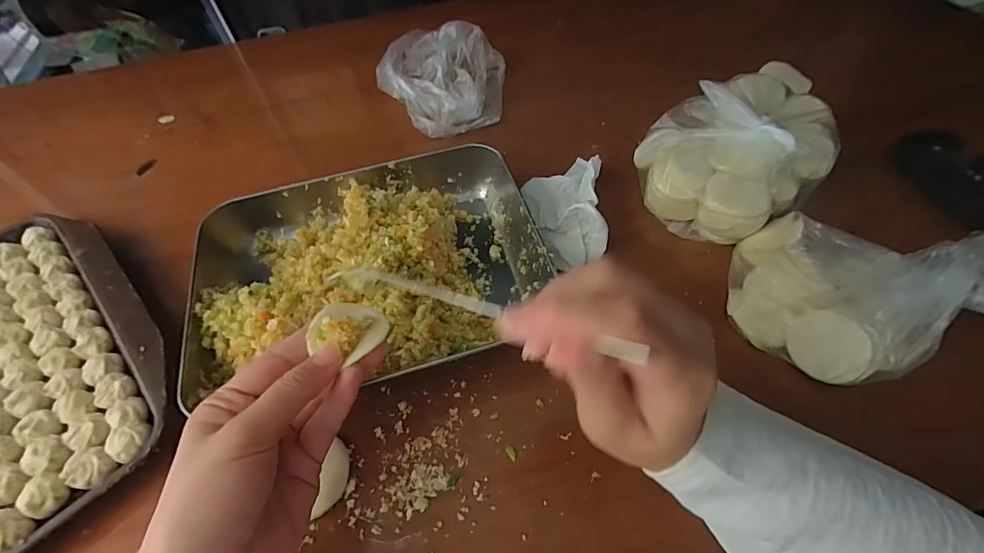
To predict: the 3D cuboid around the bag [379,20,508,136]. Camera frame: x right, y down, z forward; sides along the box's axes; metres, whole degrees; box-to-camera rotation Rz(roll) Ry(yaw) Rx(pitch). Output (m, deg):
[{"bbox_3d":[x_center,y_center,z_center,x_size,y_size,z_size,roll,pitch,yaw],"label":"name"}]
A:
[{"bbox_3d":[-0.058,-0.216,0.492,0.138,0.052,0.158,3,54,4],"label":"bag"}]

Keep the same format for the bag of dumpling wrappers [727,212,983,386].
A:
[{"bbox_3d":[0.252,0.004,0.322,0.147,0.067,0.127,-22,57,-14],"label":"bag of dumpling wrappers"}]

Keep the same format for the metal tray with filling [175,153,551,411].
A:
[{"bbox_3d":[-0.093,-0.016,0.360,0.262,0.052,0.211,-13,55,-8],"label":"metal tray with filling"}]

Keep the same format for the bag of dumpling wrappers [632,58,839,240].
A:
[{"bbox_3d":[0.221,-0.119,0.407,0.194,0.072,0.136,-33,60,-20],"label":"bag of dumpling wrappers"}]

